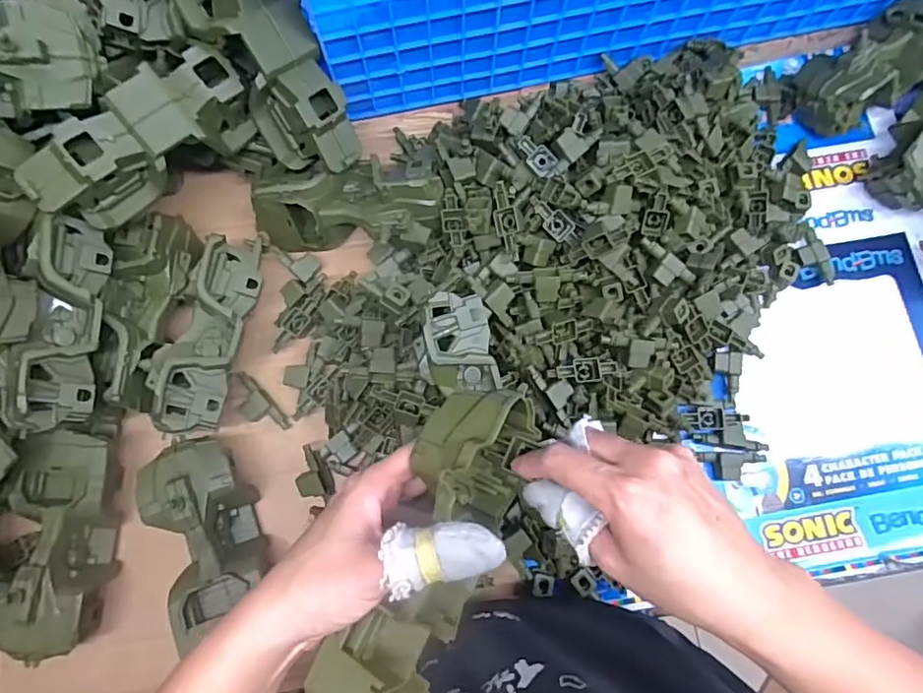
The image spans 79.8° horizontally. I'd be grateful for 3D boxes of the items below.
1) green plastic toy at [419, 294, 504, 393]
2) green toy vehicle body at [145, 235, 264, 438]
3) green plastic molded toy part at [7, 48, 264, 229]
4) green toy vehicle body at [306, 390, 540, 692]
[{"bbox_3d":[-0.002,-0.002,0.447,0.061,0.043,0.074,-2,78,0],"label":"green plastic toy"},{"bbox_3d":[-0.222,-0.014,0.475,0.064,0.043,0.173,11,78,3],"label":"green toy vehicle body"},{"bbox_3d":[-0.257,-0.167,0.452,0.174,0.061,0.063,-35,80,-7],"label":"green plastic molded toy part"},{"bbox_3d":[-0.016,0.106,0.268,0.057,0.061,0.179,22,77,5],"label":"green toy vehicle body"}]

